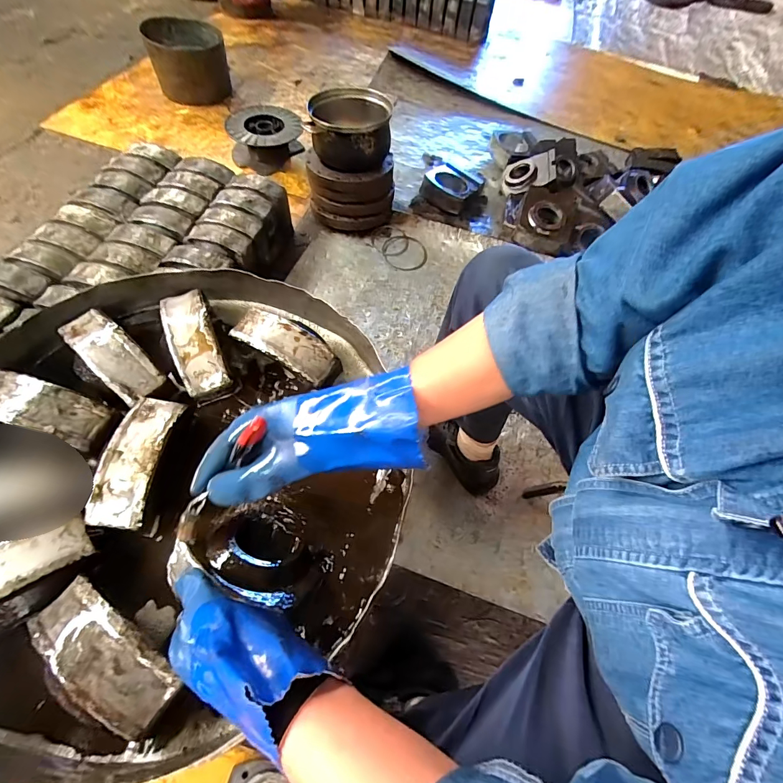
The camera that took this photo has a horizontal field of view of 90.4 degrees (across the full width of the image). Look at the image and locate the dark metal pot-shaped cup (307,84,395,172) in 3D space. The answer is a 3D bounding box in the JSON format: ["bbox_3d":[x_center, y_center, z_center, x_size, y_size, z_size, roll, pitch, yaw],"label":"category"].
[{"bbox_3d":[-0.112,-0.713,1.069,0.221,0.121,0.202,13,60,0],"label":"dark metal pot-shaped cup"}]

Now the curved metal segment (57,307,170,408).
[{"bbox_3d":[-0.381,-0.052,0.530,0.155,0.032,0.056,39,63,14],"label":"curved metal segment"}]

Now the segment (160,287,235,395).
[{"bbox_3d":[-0.285,-0.078,0.557,0.064,0.039,0.174,-20,65,-17],"label":"segment"}]

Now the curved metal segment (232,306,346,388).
[{"bbox_3d":[-0.154,-0.064,0.568,0.160,0.054,0.064,29,61,9],"label":"curved metal segment"}]

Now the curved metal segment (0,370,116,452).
[{"bbox_3d":[-0.436,0.019,0.483,0.153,0.032,0.061,17,60,2],"label":"curved metal segment"}]

